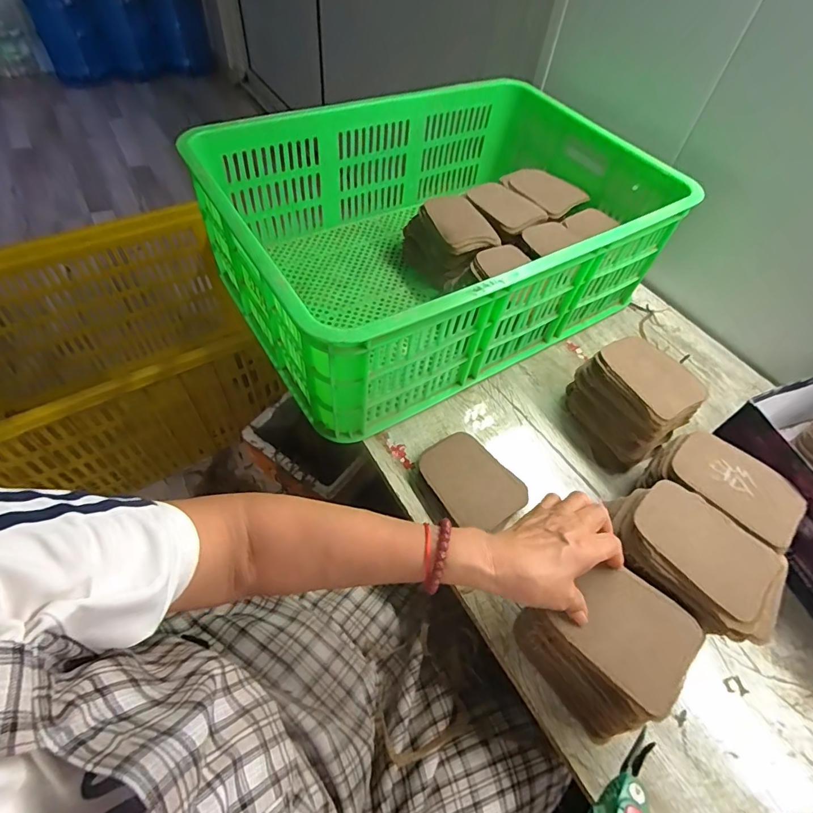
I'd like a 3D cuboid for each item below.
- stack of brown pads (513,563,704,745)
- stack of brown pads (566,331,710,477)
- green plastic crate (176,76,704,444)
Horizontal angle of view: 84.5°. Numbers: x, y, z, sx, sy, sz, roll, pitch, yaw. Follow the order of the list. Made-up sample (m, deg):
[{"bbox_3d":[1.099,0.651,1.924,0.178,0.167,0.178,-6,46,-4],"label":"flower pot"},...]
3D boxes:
[{"bbox_3d":[0.184,0.216,0.415,0.110,0.083,0.114,-31,62,-24],"label":"stack of brown pads"},{"bbox_3d":[0.287,-0.005,0.581,0.112,0.095,0.128,-21,58,-19],"label":"stack of brown pads"},{"bbox_3d":[0.056,-0.274,0.690,0.629,0.206,0.457,-27,60,-22],"label":"green plastic crate"}]

